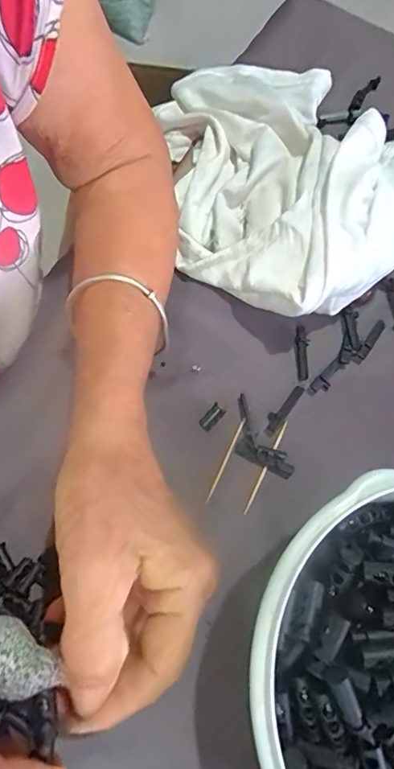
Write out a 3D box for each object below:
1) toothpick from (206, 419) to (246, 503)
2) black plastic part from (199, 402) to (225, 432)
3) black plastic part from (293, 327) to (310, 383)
[{"bbox_3d":[0.017,0.045,0.277,0.004,0.004,0.053,24,82,8],"label":"toothpick"},{"bbox_3d":[0.009,0.020,0.282,0.009,0.005,0.016,43,73,12],"label":"black plastic part"},{"bbox_3d":[0.068,-0.020,0.300,0.009,0.005,0.037,6,69,-1],"label":"black plastic part"}]

